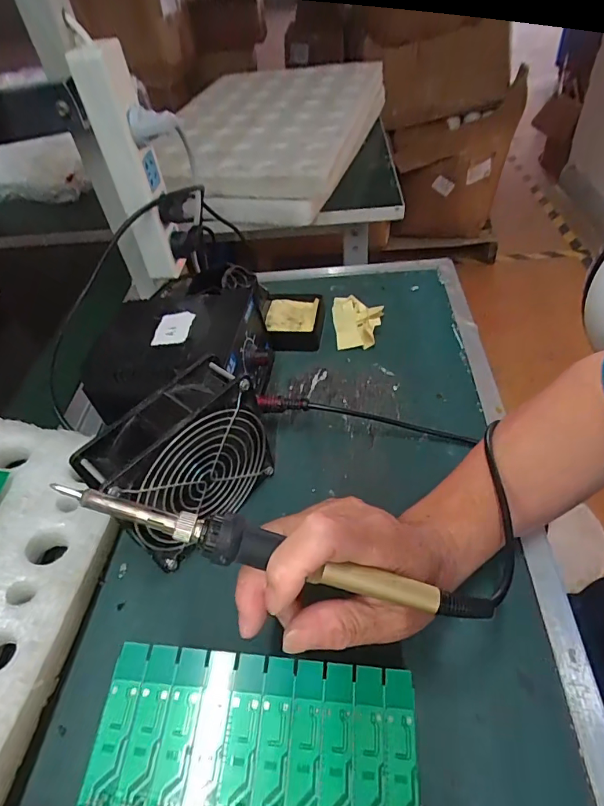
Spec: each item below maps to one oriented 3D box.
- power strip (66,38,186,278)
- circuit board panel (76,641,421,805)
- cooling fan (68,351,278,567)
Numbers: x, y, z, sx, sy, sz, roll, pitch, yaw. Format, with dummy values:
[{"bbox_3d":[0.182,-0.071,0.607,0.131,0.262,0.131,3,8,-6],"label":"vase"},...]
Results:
[{"bbox_3d":[-0.172,-0.239,0.481,0.042,0.221,0.054,-1,47,7],"label":"power strip"},{"bbox_3d":[-0.019,0.147,0.200,0.138,0.011,0.061,5,45,1],"label":"circuit board panel"},{"bbox_3d":[-0.081,0.046,0.330,0.051,0.116,0.121,25,55,27],"label":"cooling fan"}]

